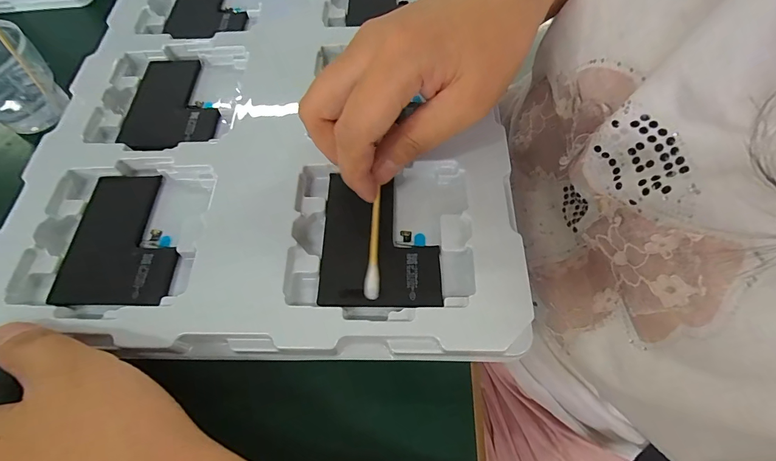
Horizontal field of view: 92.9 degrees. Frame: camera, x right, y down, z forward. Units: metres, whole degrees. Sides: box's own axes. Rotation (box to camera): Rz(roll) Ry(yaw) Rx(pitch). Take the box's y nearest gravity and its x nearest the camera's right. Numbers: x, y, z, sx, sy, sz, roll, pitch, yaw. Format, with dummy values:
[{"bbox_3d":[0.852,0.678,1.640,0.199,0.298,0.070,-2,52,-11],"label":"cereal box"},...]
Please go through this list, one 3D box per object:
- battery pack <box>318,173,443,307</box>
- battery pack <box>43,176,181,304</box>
[{"bbox_3d":[-0.004,0.003,0.193,0.061,0.010,0.072,0,64,2],"label":"battery pack"},{"bbox_3d":[-0.144,0.003,0.204,0.064,0.006,0.078,0,64,2],"label":"battery pack"}]

